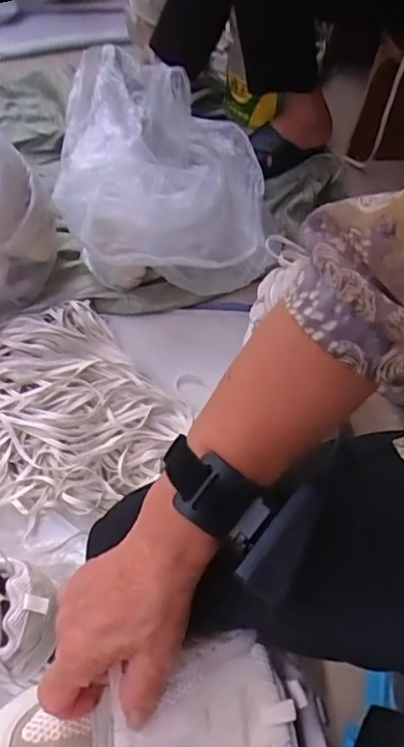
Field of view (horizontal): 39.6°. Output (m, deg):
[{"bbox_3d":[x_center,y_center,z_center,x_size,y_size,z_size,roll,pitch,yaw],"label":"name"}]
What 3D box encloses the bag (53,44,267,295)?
[{"bbox_3d":[-0.069,-0.378,1.024,0.324,0.201,0.449,1,59,-4],"label":"bag"}]

